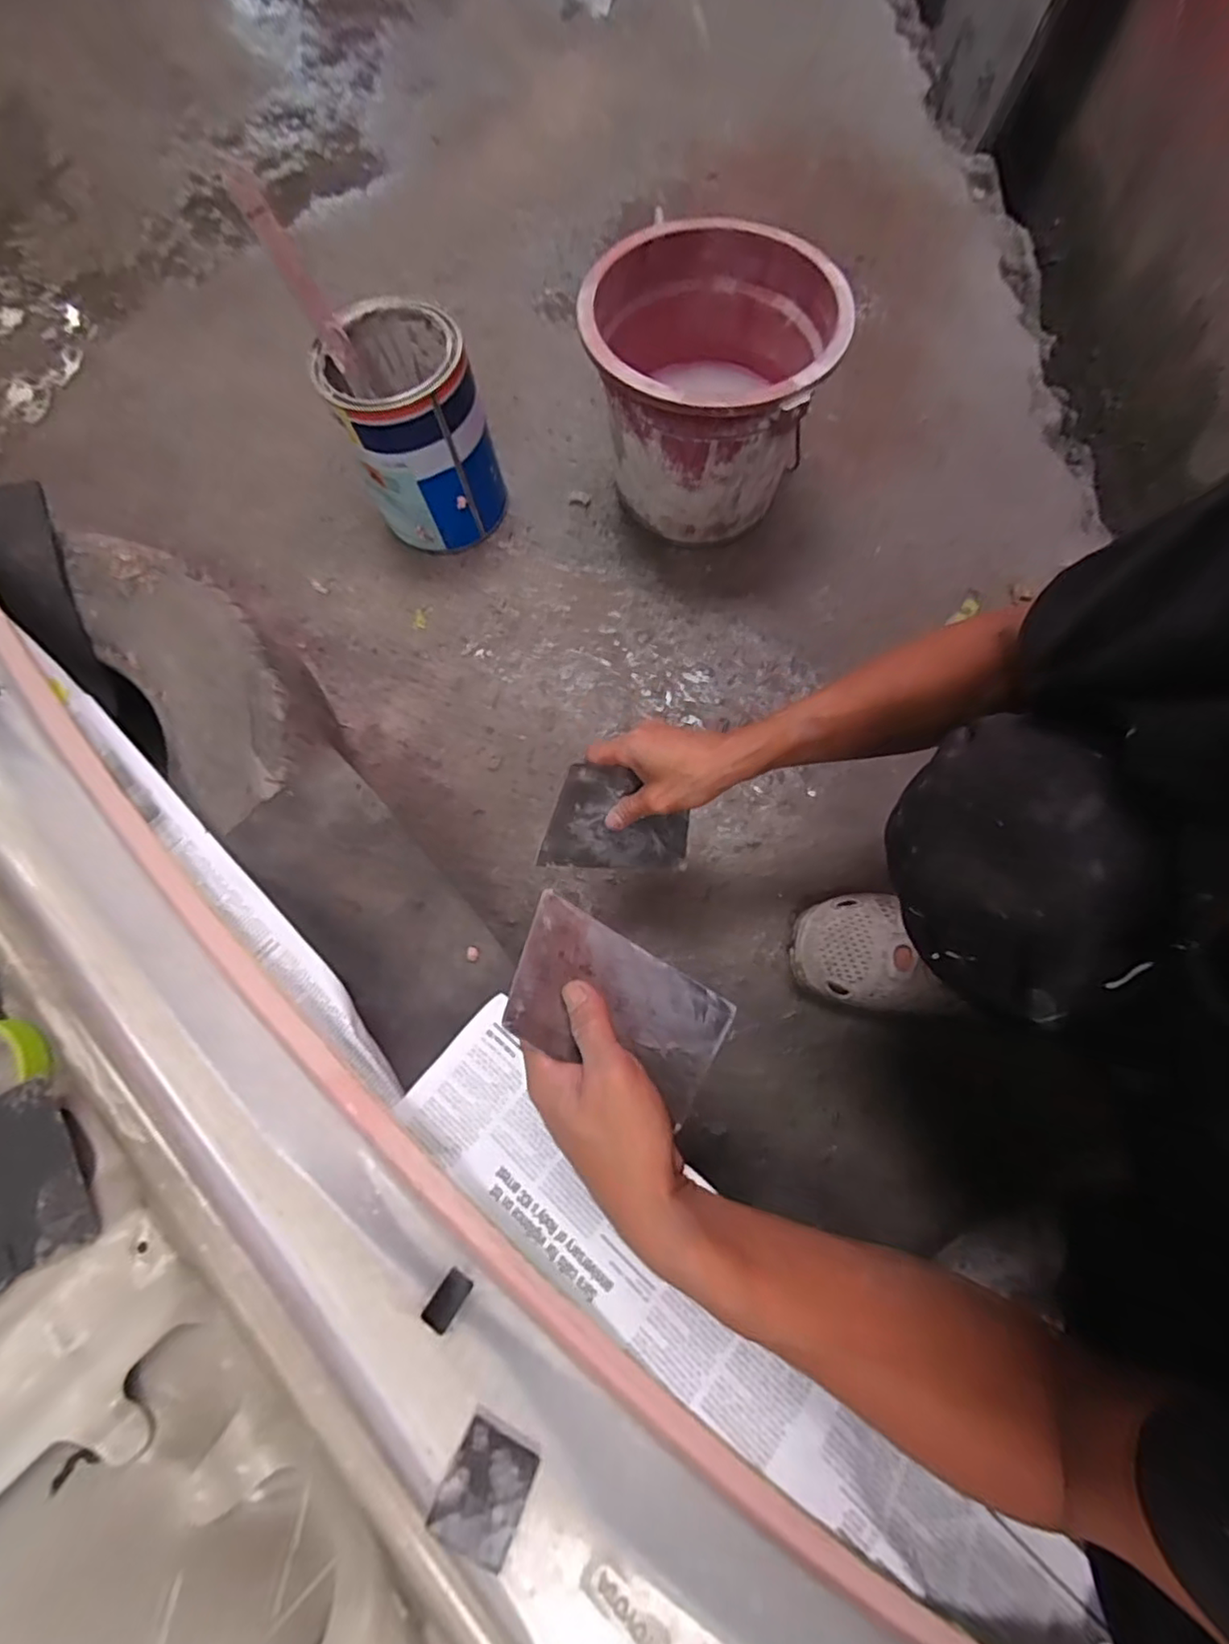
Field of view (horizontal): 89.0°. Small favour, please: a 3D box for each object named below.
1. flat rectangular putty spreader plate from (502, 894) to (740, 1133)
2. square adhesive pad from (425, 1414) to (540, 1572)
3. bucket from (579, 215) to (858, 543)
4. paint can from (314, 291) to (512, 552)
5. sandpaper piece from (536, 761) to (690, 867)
[{"bbox_3d":[0.001,0.110,0.373,0.137,0.004,0.094,33,43,-1],"label":"flat rectangular putty spreader plate"},{"bbox_3d":[-0.070,0.359,0.336,0.043,0.012,0.049,23,73,9],"label":"square adhesive pad"},{"bbox_3d":[0.106,-0.490,0.754,0.257,0.239,0.266,-1,72,3],"label":"bucket"},{"bbox_3d":[-0.239,-0.470,0.766,0.161,0.212,0.176,-26,72,-8],"label":"paint can"},{"bbox_3d":[0.008,0.002,0.557,0.131,0.009,0.093,8,114,-21],"label":"sandpaper piece"}]

